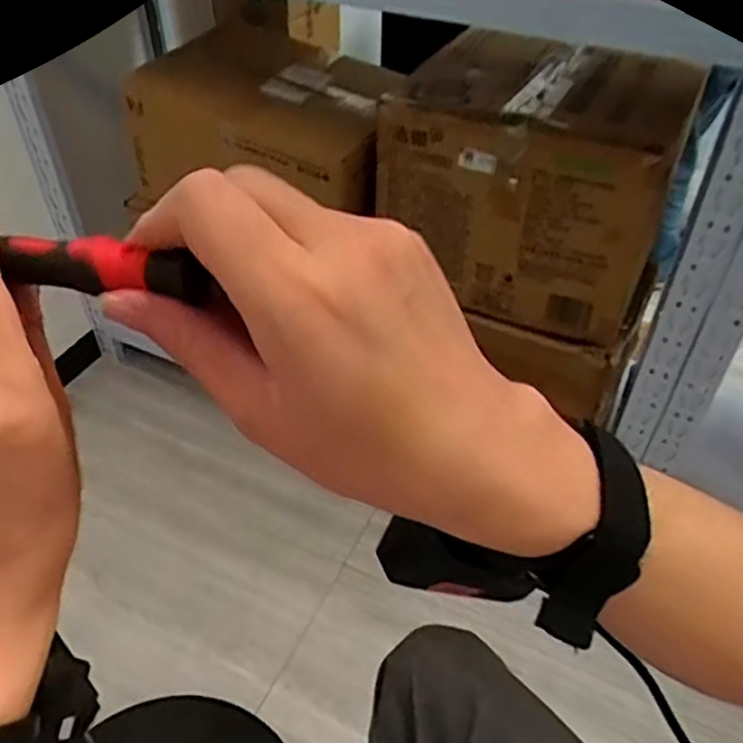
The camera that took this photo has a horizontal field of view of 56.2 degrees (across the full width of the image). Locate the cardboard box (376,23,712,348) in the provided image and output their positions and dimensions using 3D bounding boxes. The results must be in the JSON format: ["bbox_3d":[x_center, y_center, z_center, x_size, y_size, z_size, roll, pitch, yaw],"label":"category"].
[{"bbox_3d":[0.237,-0.285,1.017,0.376,0.290,0.326,24,48,21],"label":"cardboard box"}]

